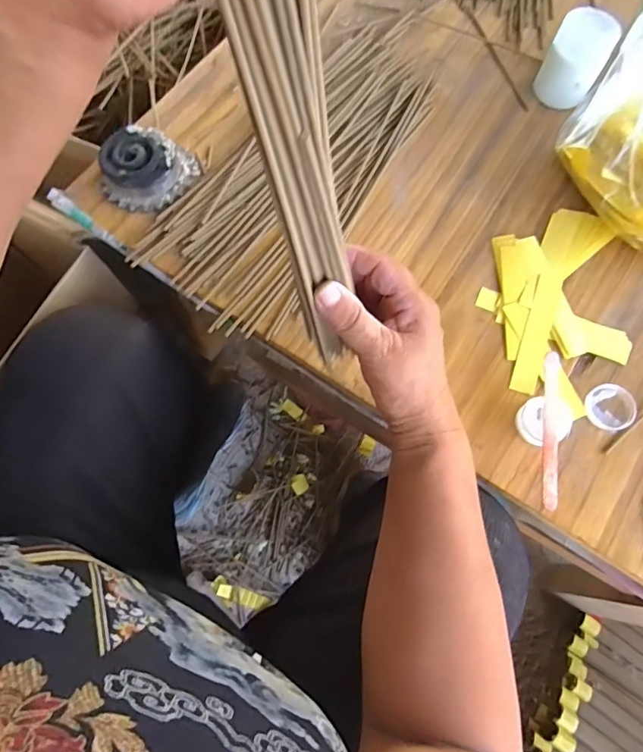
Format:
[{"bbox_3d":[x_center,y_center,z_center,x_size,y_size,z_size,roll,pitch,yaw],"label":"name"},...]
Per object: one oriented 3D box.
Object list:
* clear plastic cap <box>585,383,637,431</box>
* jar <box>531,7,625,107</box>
[{"bbox_3d":[0.238,0.026,0.389,0.039,0.007,0.037,0,72,1],"label":"clear plastic cap"},{"bbox_3d":[0.253,-0.315,0.477,0.056,0.069,0.052,25,74,9],"label":"jar"}]

